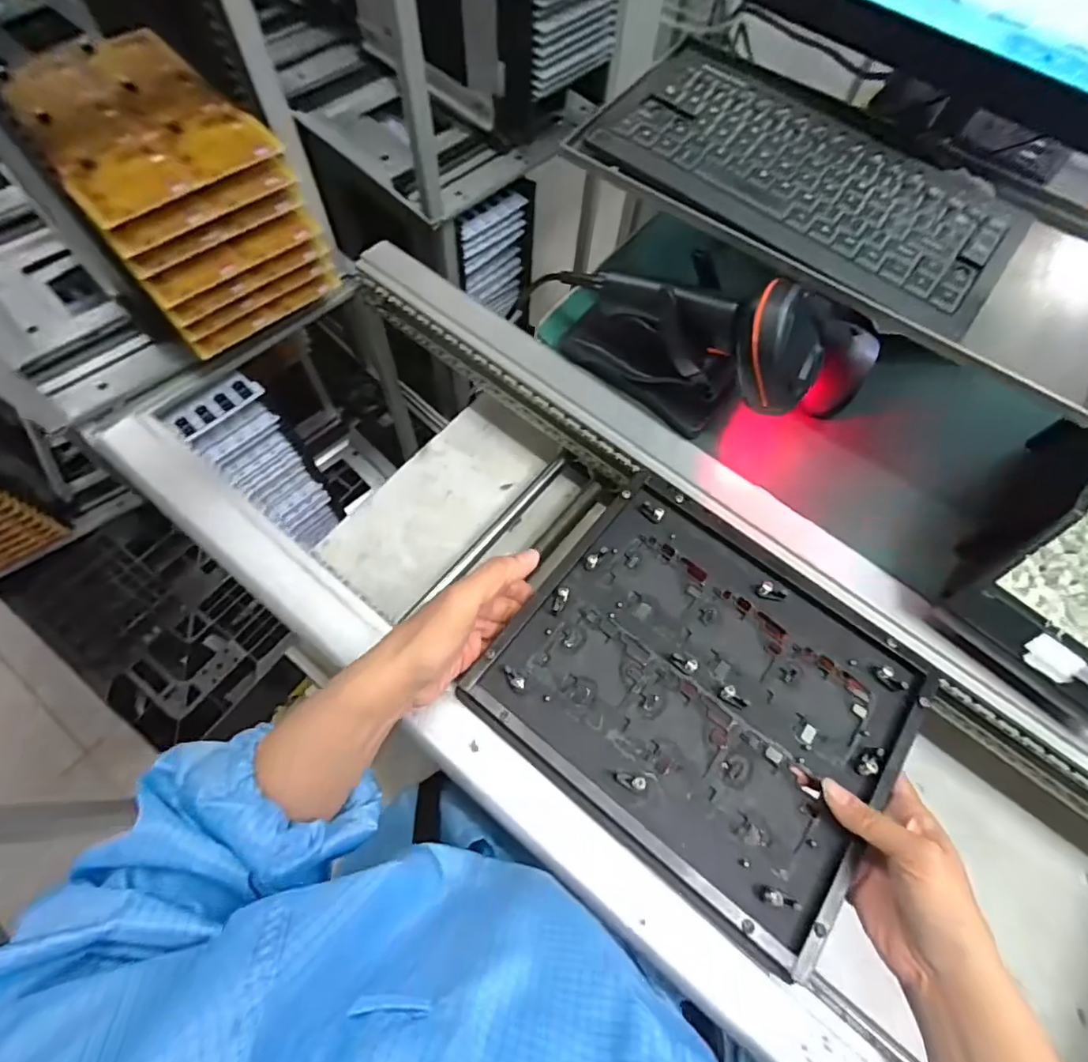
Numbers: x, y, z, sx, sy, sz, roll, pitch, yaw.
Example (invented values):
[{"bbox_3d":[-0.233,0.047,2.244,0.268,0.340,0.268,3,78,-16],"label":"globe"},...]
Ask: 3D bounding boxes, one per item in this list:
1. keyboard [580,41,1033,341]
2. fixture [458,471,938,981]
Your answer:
[{"bbox_3d":[0.194,-0.267,0.406,0.297,0.034,0.170,35,68,11],"label":"keyboard"},{"bbox_3d":[0.120,0.100,0.398,0.264,0.020,0.250,36,66,15],"label":"fixture"}]

